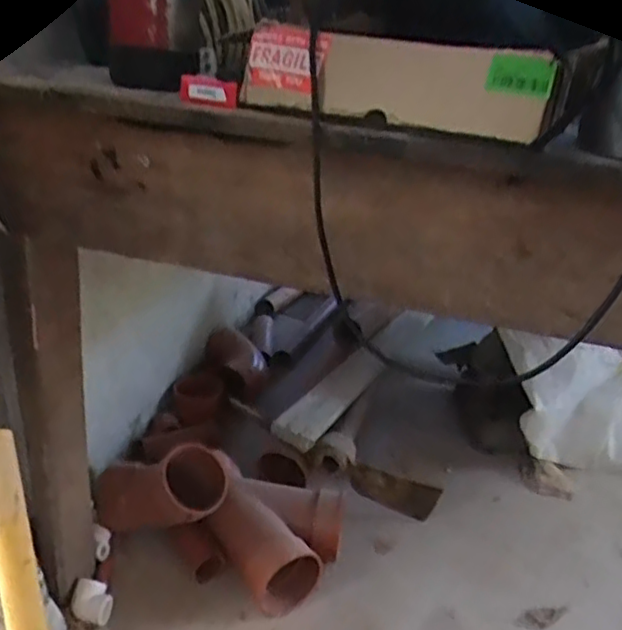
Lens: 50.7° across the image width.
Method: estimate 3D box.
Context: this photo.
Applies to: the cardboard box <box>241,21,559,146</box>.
[{"bbox_3d":[0.068,-0.204,0.562,0.259,0.069,0.074,15,26,16],"label":"cardboard box"}]

